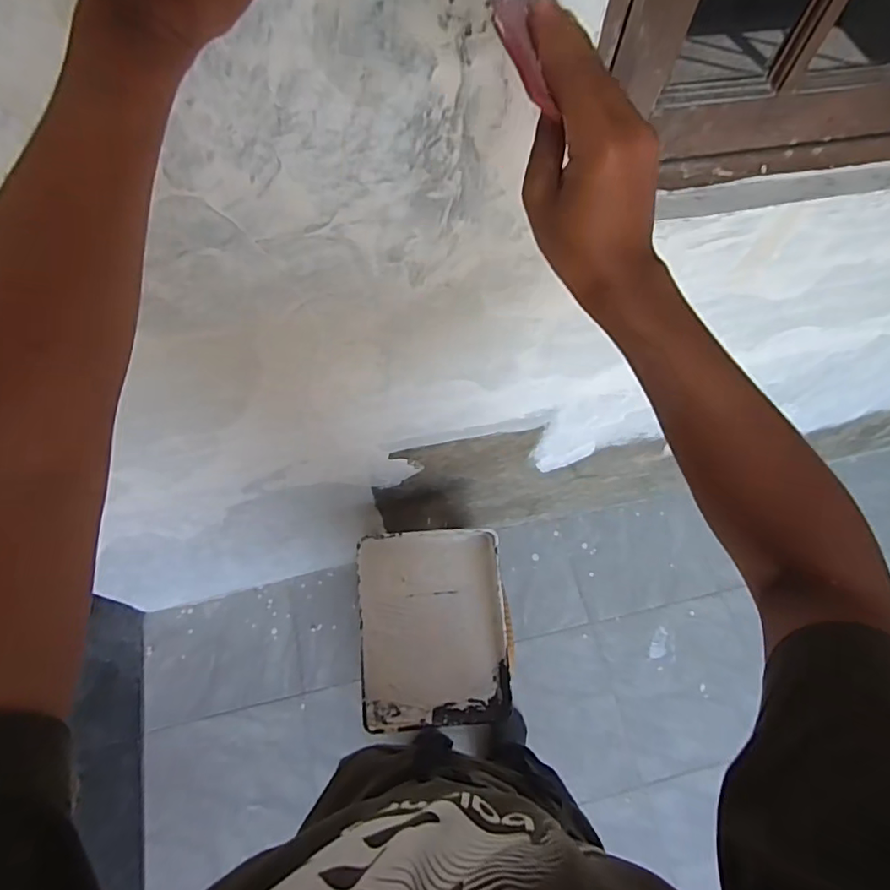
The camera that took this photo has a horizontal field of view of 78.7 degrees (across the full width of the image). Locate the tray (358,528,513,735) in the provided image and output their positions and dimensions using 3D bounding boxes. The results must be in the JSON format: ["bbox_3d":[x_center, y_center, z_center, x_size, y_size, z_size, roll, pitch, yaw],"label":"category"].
[{"bbox_3d":[-0.019,0.350,1.058,0.285,0.073,0.356,-3,65,-3],"label":"tray"}]

